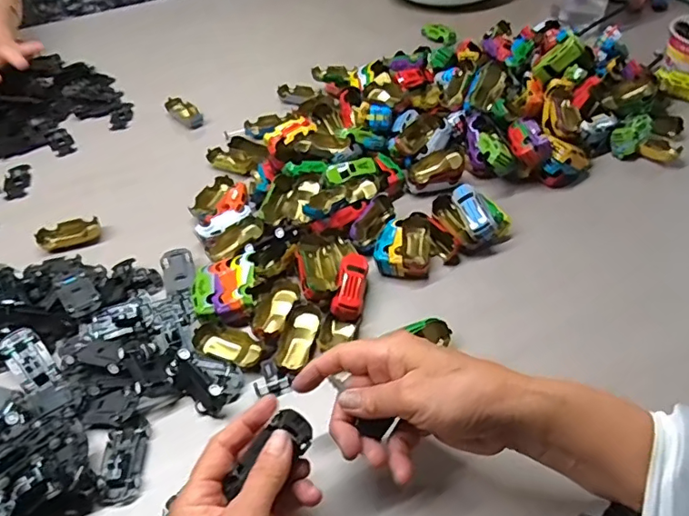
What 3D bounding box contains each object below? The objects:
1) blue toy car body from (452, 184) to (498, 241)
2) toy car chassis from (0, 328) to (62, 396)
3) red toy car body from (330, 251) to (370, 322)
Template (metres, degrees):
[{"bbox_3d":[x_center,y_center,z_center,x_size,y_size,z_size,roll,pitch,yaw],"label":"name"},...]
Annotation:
[{"bbox_3d":[0.131,-0.049,0.520,0.028,0.021,0.062,-17,62,-11],"label":"blue toy car body"},{"bbox_3d":[-0.277,0.090,0.452,0.032,0.013,0.068,-36,55,-25],"label":"toy car chassis"},{"bbox_3d":[0.008,0.027,0.485,0.027,0.030,0.064,8,50,12],"label":"red toy car body"}]

